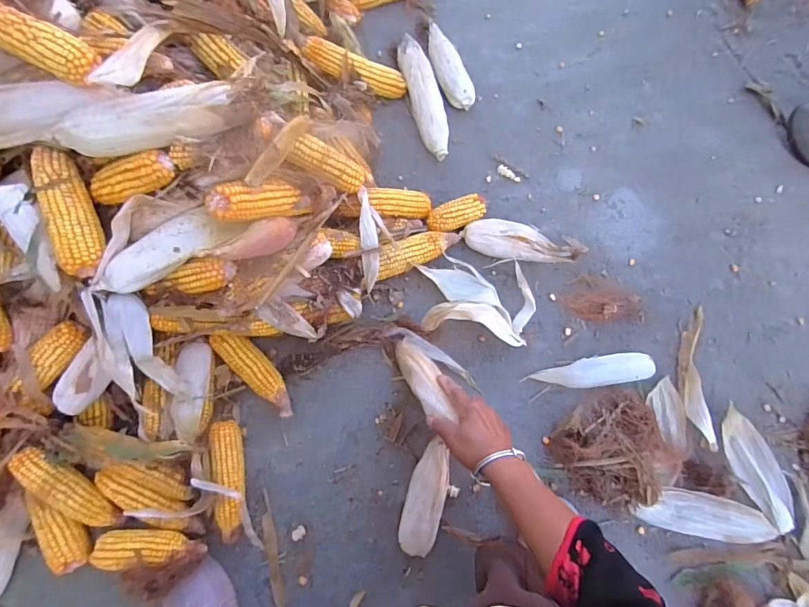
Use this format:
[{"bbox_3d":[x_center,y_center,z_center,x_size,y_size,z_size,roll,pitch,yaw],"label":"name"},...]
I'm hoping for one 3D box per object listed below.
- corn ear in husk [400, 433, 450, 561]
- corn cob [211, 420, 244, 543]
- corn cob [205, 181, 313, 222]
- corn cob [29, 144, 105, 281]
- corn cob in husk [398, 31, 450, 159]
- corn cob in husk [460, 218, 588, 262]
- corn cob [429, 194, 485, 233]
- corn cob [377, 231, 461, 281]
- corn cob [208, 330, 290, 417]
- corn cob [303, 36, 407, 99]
[{"bbox_3d":[0.032,0.282,0.632,0.053,0.056,0.154,15,76,4],"label":"corn ear in husk"},{"bbox_3d":[-0.257,0.260,0.642,0.041,0.045,0.164,-10,76,-2],"label":"corn cob"},{"bbox_3d":[-0.185,-0.134,0.569,0.138,0.046,0.043,-12,72,-43],"label":"corn cob"},{"bbox_3d":[-0.417,-0.115,0.535,0.054,0.046,0.158,-19,76,-4],"label":"corn cob"},{"bbox_3d":[0.035,-0.394,0.814,0.058,0.048,0.270,-15,76,-4],"label":"corn cob in husk"},{"bbox_3d":[0.206,-0.100,0.738,0.214,0.047,0.065,8,76,3],"label":"corn cob in husk"},{"bbox_3d":[0.089,-0.152,0.751,0.102,0.047,0.046,-22,76,-5],"label":"corn cob"},{"bbox_3d":[0.018,-0.086,0.725,0.157,0.056,0.046,-26,77,-6],"label":"corn cob"},{"bbox_3d":[-0.231,0.108,0.680,0.165,0.043,0.049,44,80,10],"label":"corn cob"},{"bbox_3d":[-0.083,-0.414,0.768,0.197,0.036,0.053,8,73,-31],"label":"corn cob"}]

